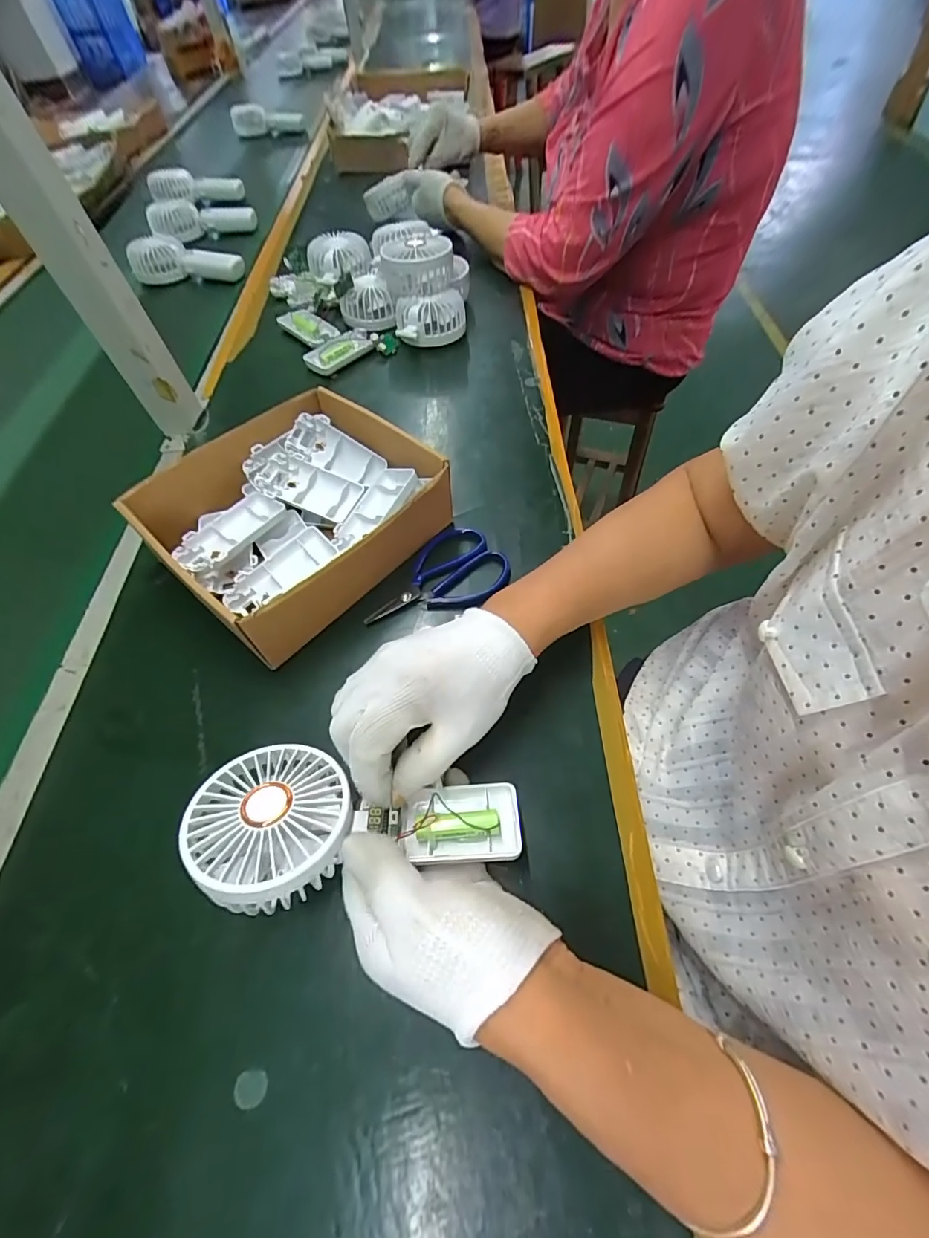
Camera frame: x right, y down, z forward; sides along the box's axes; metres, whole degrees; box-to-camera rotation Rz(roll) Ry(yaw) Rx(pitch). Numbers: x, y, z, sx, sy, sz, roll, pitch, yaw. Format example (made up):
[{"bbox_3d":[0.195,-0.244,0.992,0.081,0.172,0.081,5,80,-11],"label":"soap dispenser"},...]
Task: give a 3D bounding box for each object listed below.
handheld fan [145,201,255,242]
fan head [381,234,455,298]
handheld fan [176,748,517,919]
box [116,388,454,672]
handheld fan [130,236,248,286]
[{"bbox_3d":[-0.451,-0.688,0.824,0.179,0.058,0.033,-5,58,0],"label":"handheld fan"},{"bbox_3d":[-0.059,-0.441,0.595,0.089,0.055,0.080,-1,58,3],"label":"fan head"},{"bbox_3d":[-0.060,0.116,0.276,0.180,0.042,0.085,3,57,-9],"label":"handheld fan"},{"bbox_3d":[-0.141,-0.087,0.407,0.184,0.072,0.208,37,67,23],"label":"box"},{"bbox_3d":[-0.428,-0.555,0.741,0.173,0.063,0.051,2,58,5],"label":"handheld fan"}]

